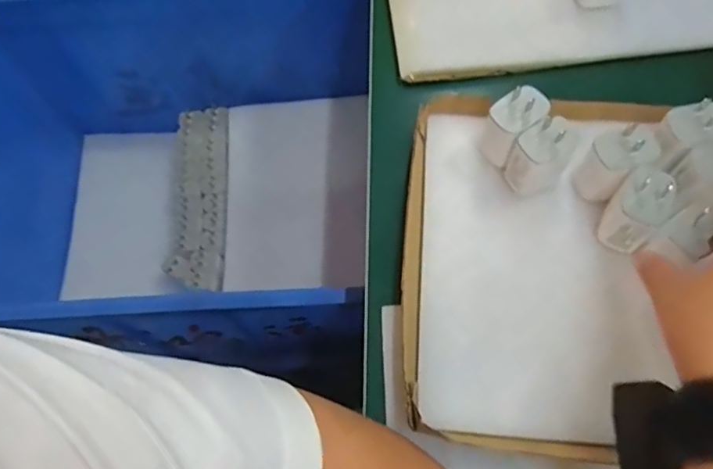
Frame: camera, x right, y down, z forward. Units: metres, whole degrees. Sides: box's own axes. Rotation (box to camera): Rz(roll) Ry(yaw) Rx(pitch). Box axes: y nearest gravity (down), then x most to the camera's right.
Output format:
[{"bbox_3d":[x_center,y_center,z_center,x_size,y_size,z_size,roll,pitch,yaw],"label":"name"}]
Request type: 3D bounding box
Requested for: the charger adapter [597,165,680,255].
[{"bbox_3d":[0.187,-0.016,0.361,0.033,0.057,0.044,39,74,17],"label":"charger adapter"}]

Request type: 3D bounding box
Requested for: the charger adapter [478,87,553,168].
[{"bbox_3d":[0.113,-0.080,0.395,0.035,0.054,0.030,-32,70,-10],"label":"charger adapter"}]

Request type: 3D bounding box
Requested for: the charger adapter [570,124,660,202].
[{"bbox_3d":[0.178,-0.050,0.377,0.027,0.058,0.032,-20,68,-5],"label":"charger adapter"}]

